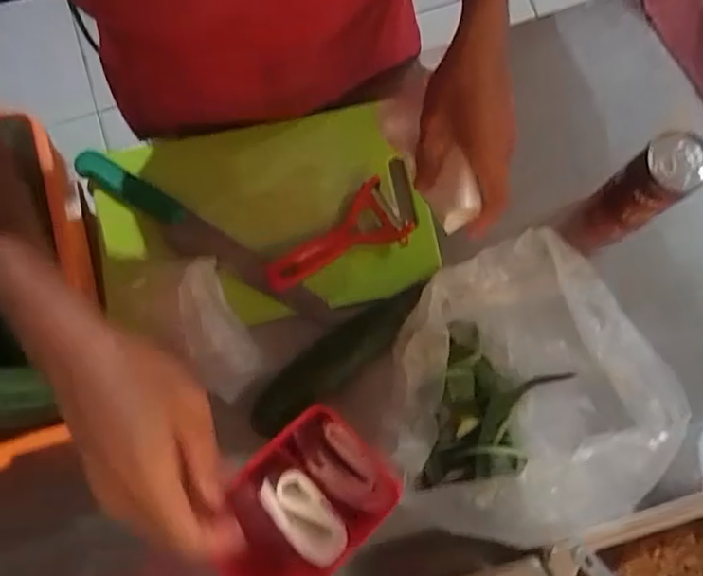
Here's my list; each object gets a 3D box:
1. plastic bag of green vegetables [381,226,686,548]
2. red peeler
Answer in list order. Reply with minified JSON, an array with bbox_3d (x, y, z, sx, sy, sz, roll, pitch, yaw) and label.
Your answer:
[{"bbox_3d":[0.129,0.081,0.481,0.195,0.132,0.206,-18,79,-3],"label":"plastic bag of green vegetables"},{"bbox_3d":[-0.019,-0.047,0.560,0.143,0.008,0.068,-28,80,-5],"label":"red peeler"}]

